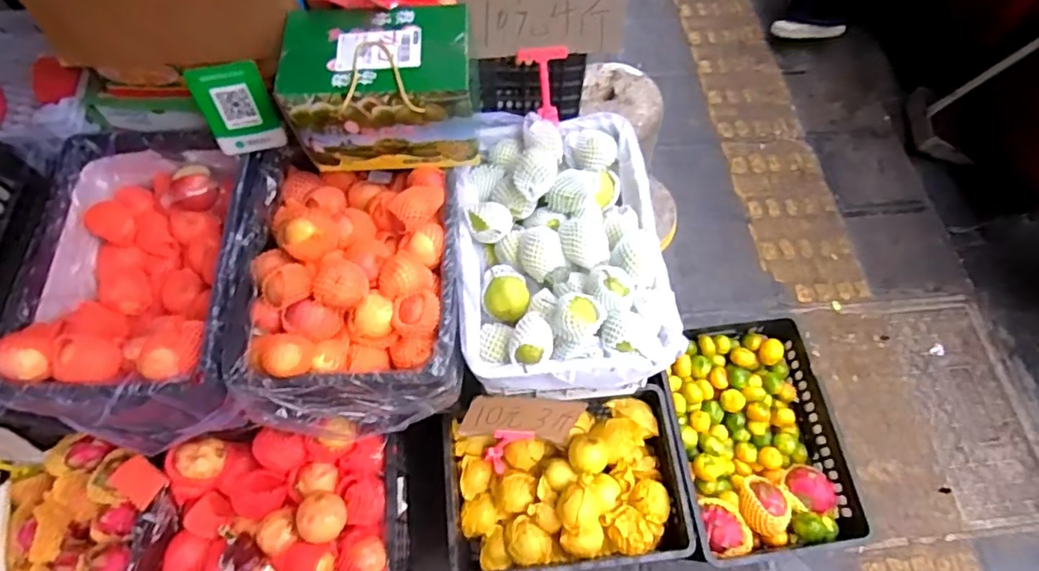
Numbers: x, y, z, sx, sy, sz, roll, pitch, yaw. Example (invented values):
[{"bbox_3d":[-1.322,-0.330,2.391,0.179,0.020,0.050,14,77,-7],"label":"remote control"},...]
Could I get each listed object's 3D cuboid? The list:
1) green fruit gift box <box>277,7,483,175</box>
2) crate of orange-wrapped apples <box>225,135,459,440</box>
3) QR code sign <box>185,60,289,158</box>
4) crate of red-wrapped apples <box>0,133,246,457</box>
[{"bbox_3d":[-0.227,-0.324,0.955,0.290,0.200,0.189,-4,65,-3],"label":"green fruit gift box"},{"bbox_3d":[-0.302,0.009,1.024,0.375,0.264,0.445,-3,65,-3],"label":"crate of orange-wrapped apples"},{"bbox_3d":[-0.482,-0.299,0.971,0.114,0.157,0.012,-14,46,-10],"label":"QR code sign"},{"bbox_3d":[-0.653,-0.005,1.041,0.354,0.236,0.517,2,65,0],"label":"crate of red-wrapped apples"}]

